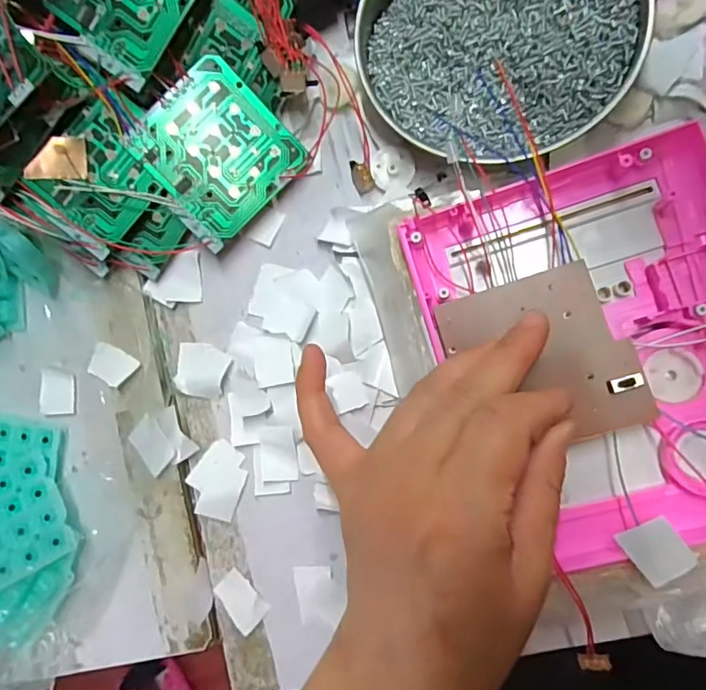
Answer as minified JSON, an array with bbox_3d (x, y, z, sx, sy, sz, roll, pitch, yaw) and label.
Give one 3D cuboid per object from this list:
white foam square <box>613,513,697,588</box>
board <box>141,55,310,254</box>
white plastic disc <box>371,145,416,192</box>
[{"bbox_3d":[0.119,0.081,0.209,0.020,0.004,0.029,-36,99,15],"label":"white foam square"},{"bbox_3d":[-0.072,-0.100,0.282,0.072,0.004,0.071,-45,103,-1],"label":"board"},{"bbox_3d":[0.021,-0.093,0.283,0.023,0.004,0.023,0,88,10],"label":"white plastic disc"}]

